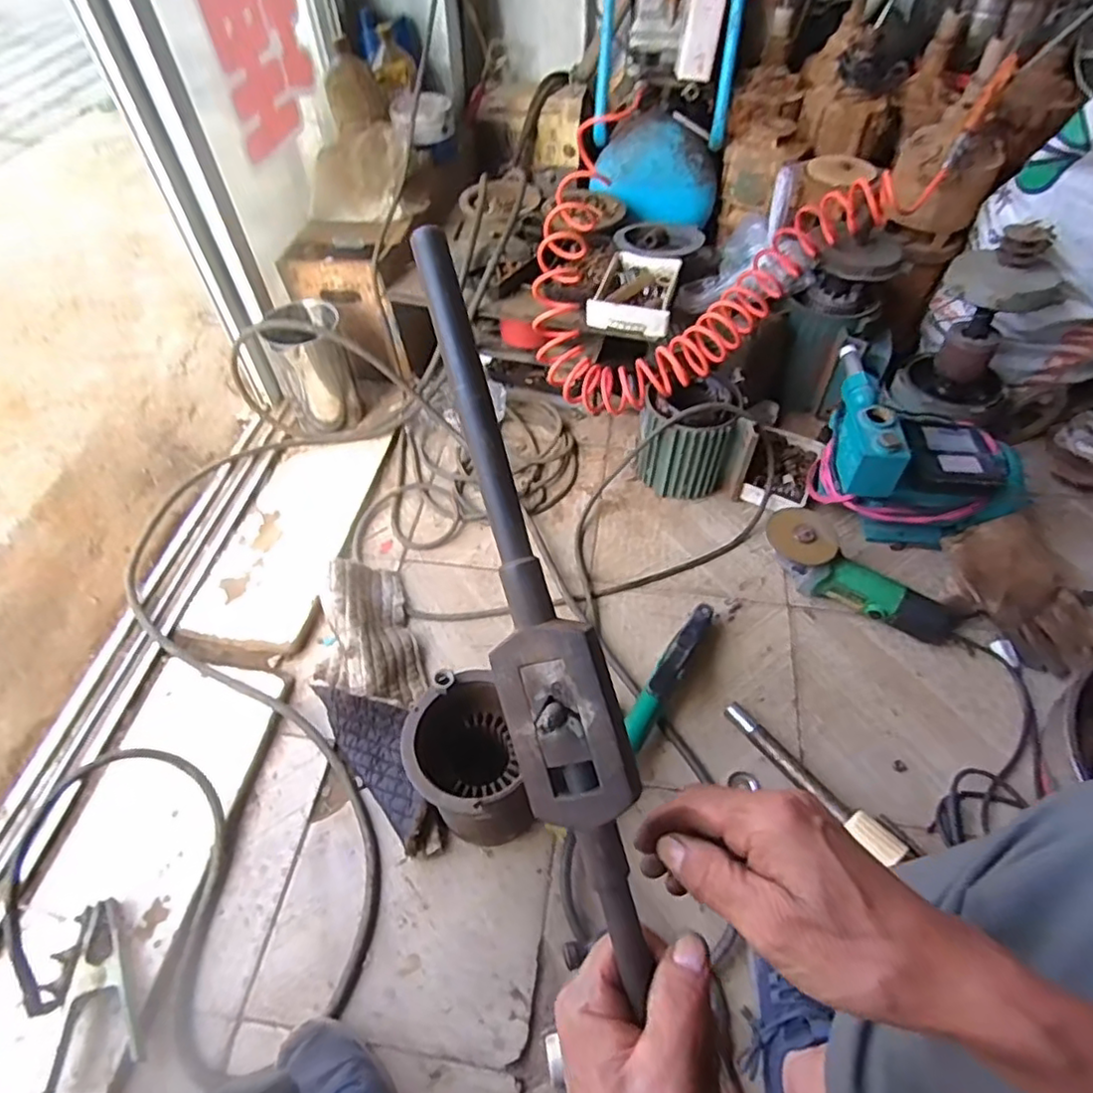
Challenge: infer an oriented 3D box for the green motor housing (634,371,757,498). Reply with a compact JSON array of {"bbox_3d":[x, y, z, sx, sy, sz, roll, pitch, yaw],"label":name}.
[{"bbox_3d":[0.246,-0.180,1.089,0.177,0.174,0.133,3,54,3],"label":"green motor housing"}]

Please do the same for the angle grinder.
[{"bbox_3d":[0.442,0.043,0.902,0.285,0.093,0.081,23,54,14],"label":"angle grinder"}]

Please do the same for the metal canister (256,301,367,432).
[{"bbox_3d":[-0.410,-0.309,1.140,0.124,0.198,0.111,-18,56,-14],"label":"metal canister"}]

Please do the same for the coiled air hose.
[{"bbox_3d":[0.222,-0.533,1.122,0.638,0.244,0.528,-26,58,-17],"label":"coiled air hose"}]

